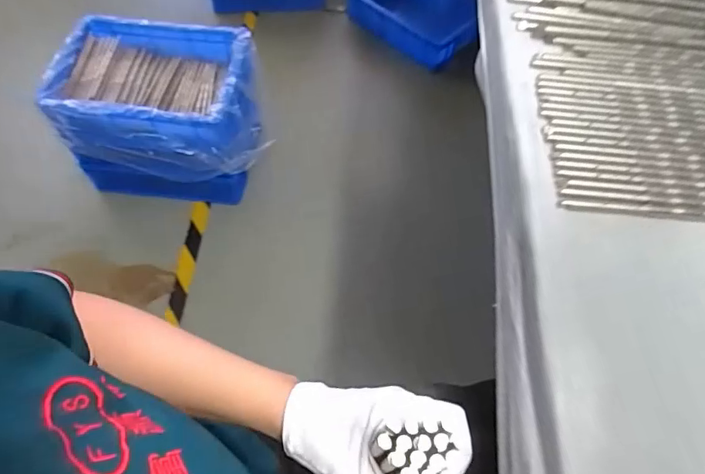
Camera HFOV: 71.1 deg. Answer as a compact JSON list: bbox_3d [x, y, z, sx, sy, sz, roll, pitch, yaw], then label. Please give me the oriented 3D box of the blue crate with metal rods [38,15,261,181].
[{"bbox_3d":[-0.444,-0.321,1.154,0.418,0.177,0.330,2,59,-1],"label":"blue crate with metal rods"}]

